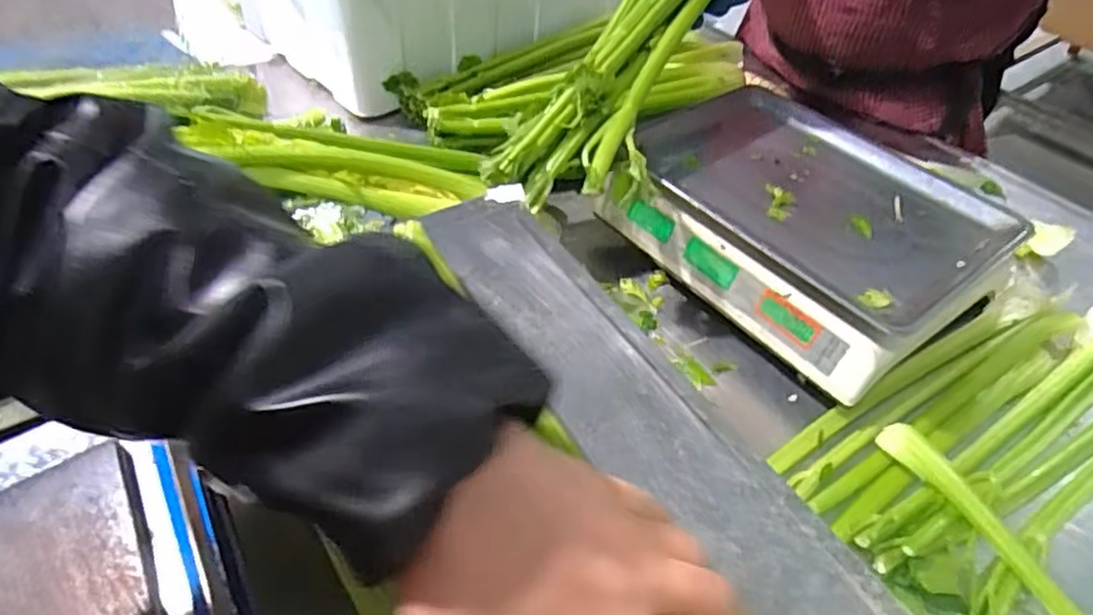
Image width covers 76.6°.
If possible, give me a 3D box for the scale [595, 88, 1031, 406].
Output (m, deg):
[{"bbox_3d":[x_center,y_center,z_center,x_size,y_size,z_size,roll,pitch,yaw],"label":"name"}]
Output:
[{"bbox_3d":[0.259,-0.100,0.723,0.308,0.093,0.347,-30,54,-30],"label":"scale"}]

